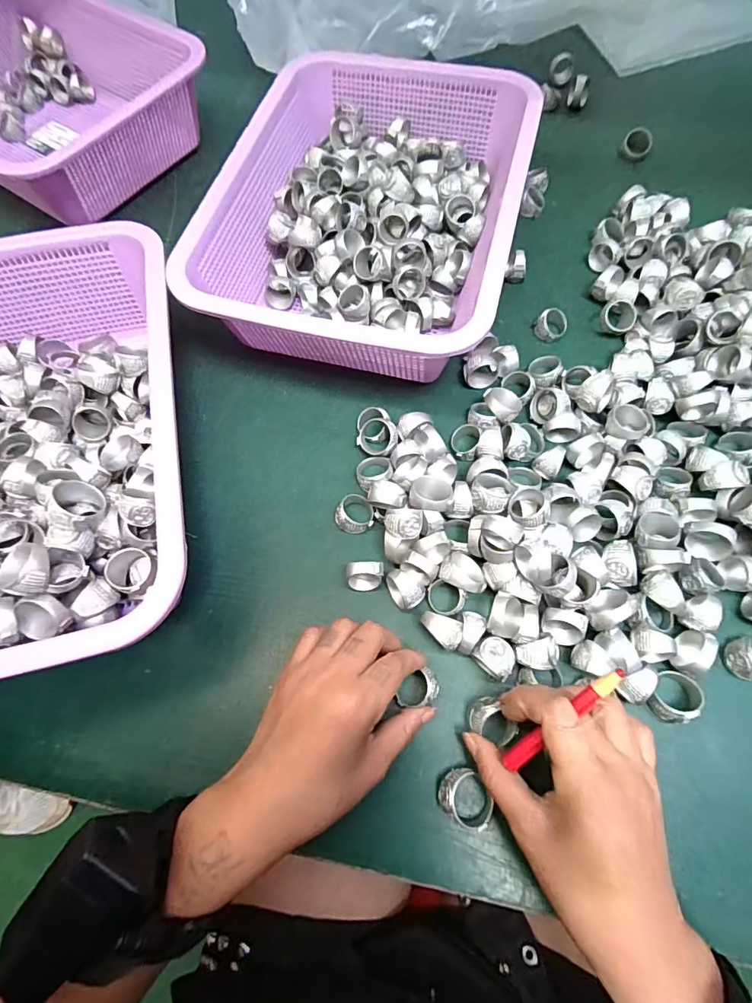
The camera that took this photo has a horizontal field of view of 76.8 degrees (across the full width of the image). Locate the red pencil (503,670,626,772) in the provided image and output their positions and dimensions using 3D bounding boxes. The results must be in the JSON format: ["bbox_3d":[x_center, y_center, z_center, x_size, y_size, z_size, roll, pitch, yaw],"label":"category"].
[{"bbox_3d":[0.091,0.105,0.230,0.071,0.006,0.008,-47,70,13],"label":"red pencil"}]

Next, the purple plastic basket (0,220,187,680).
[{"bbox_3d":[-0.232,-0.036,0.318,0.221,0.085,0.309,-13,67,-3],"label":"purple plastic basket"}]

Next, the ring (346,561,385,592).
[{"bbox_3d":[-0.006,0.049,0.307,0.024,0.022,0.016,-1,67,3],"label":"ring"}]

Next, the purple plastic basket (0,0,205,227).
[{"bbox_3d":[-0.333,-0.398,0.472,0.294,0.083,0.226,31,72,15],"label":"purple plastic basket"}]

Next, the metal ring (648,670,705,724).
[{"bbox_3d":[0.173,0.113,0.273,0.027,0.019,0.024,-34,69,-11],"label":"metal ring"}]

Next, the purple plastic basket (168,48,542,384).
[{"bbox_3d":[0.001,-0.239,0.397,0.220,0.085,0.286,13,68,8],"label":"purple plastic basket"}]

